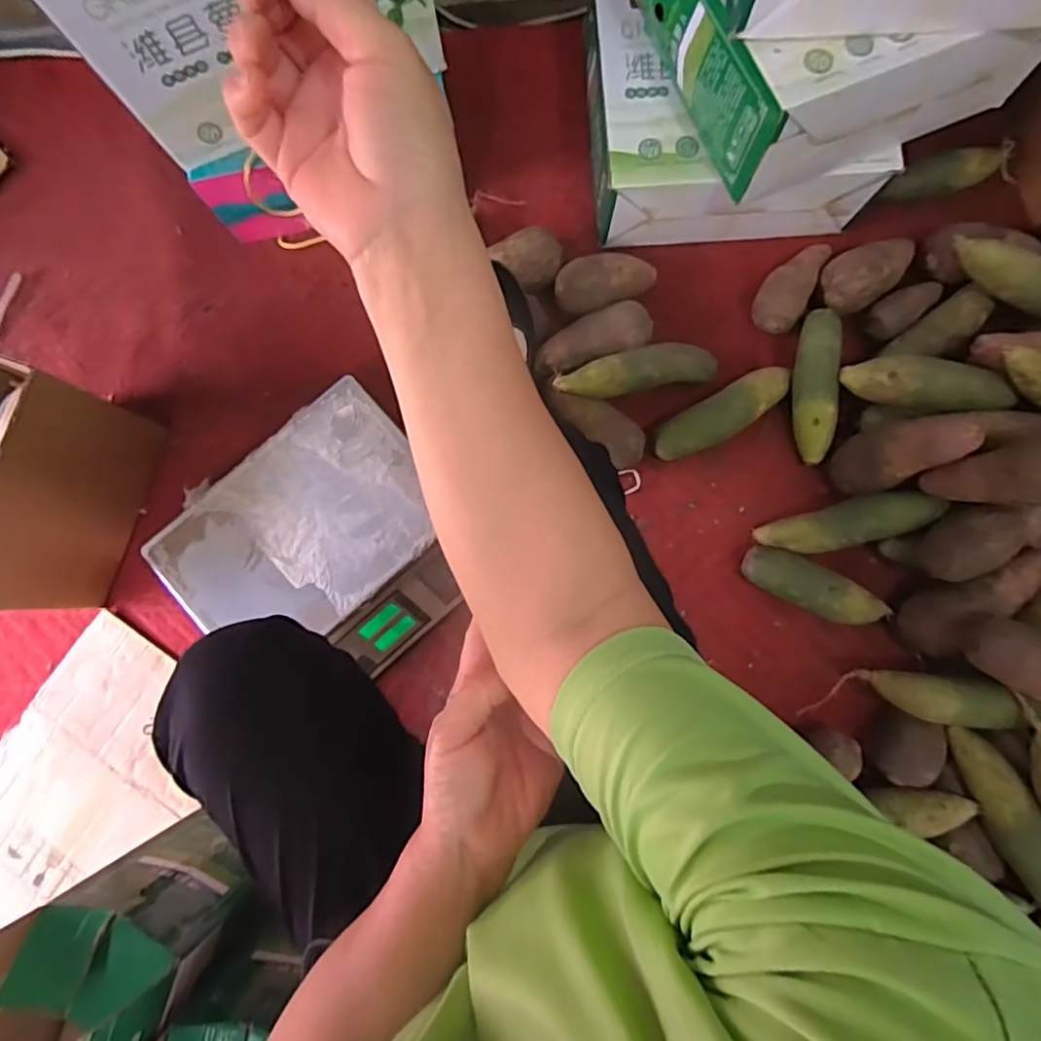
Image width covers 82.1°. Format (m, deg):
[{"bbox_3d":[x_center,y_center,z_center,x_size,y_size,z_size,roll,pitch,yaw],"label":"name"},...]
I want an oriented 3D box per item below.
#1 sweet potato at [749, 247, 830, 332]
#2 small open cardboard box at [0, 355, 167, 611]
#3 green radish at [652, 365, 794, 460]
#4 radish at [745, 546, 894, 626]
[{"bbox_3d":[0.361,-0.318,0.806,0.064,0.046,0.144,27,86,5],"label":"sweet potato"},{"bbox_3d":[-0.596,-0.028,0.723,0.149,0.238,0.283,16,85,4],"label":"small open cardboard box"},{"bbox_3d":[0.267,-0.140,0.792,0.194,0.057,0.056,-31,84,-1],"label":"green radish"},{"bbox_3d":[0.378,0.089,0.766,0.189,0.059,0.061,25,86,5],"label":"radish"}]

